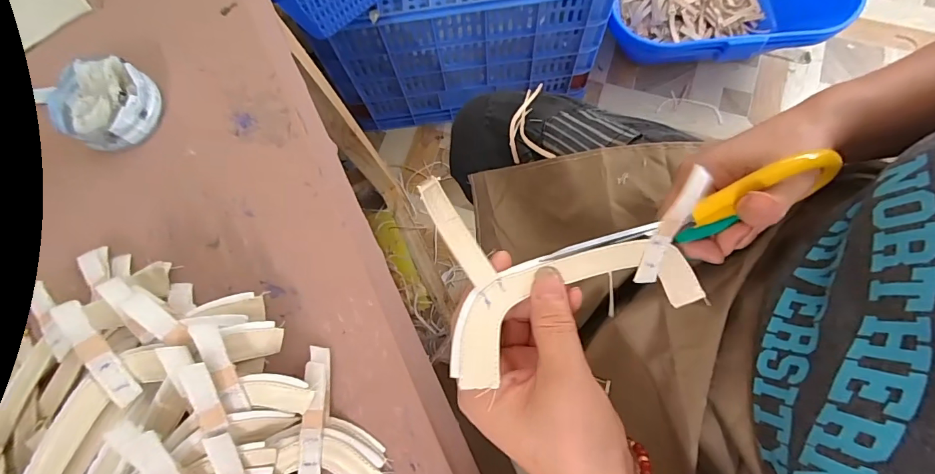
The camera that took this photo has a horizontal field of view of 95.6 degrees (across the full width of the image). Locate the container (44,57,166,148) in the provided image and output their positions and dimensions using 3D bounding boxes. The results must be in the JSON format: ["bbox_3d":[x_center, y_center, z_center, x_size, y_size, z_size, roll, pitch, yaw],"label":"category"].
[{"bbox_3d":[-0.282,-0.105,0.327,0.070,0.028,0.068,0,76,2],"label":"container"}]

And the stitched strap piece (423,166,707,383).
[{"bbox_3d":[0.059,0.008,0.232,0.150,0.050,0.113,-8,76,-9],"label":"stitched strap piece"}]

